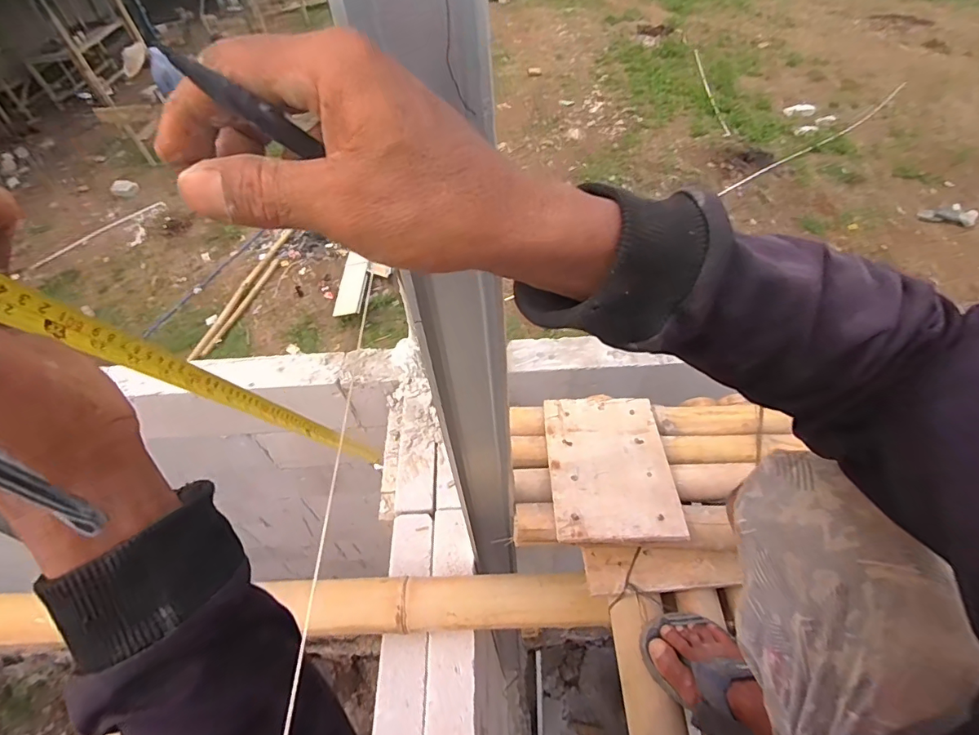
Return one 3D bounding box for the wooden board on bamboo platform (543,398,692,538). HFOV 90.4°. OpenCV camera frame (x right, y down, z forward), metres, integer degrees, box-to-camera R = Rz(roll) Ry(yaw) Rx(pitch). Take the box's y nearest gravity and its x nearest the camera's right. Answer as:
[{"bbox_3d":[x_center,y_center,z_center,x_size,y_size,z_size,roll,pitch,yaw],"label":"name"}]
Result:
[{"bbox_3d":[0.176,0.140,0.721,0.171,0.015,0.234,-3,51,2],"label":"wooden board on bamboo platform"}]

